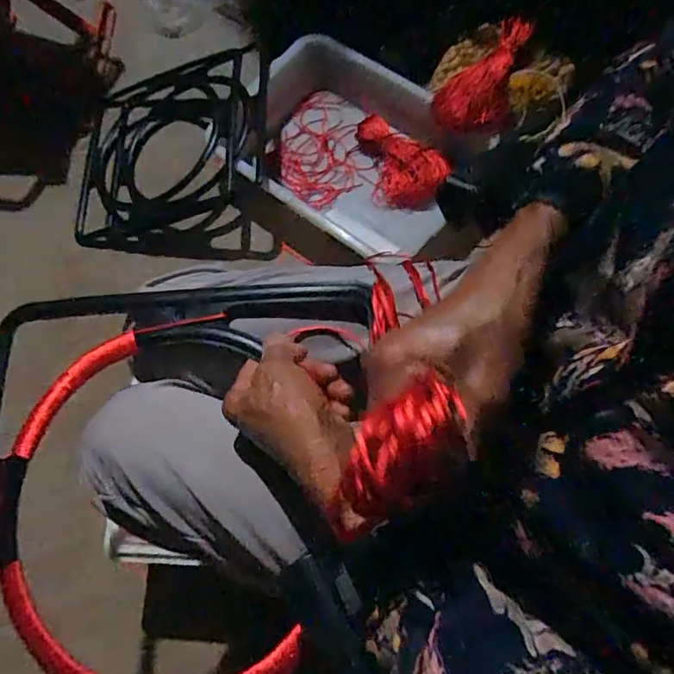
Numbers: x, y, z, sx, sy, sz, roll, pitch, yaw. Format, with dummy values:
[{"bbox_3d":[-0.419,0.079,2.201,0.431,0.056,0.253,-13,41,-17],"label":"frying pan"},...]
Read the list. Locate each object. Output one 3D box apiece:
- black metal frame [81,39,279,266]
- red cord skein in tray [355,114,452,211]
[{"bbox_3d":[-0.295,-0.320,0.933,0.340,0.111,0.364,-4,68,1],"label":"black metal frame"},{"bbox_3d":[0.095,-0.299,0.901,0.109,0.047,0.198,-40,71,-12],"label":"red cord skein in tray"}]

